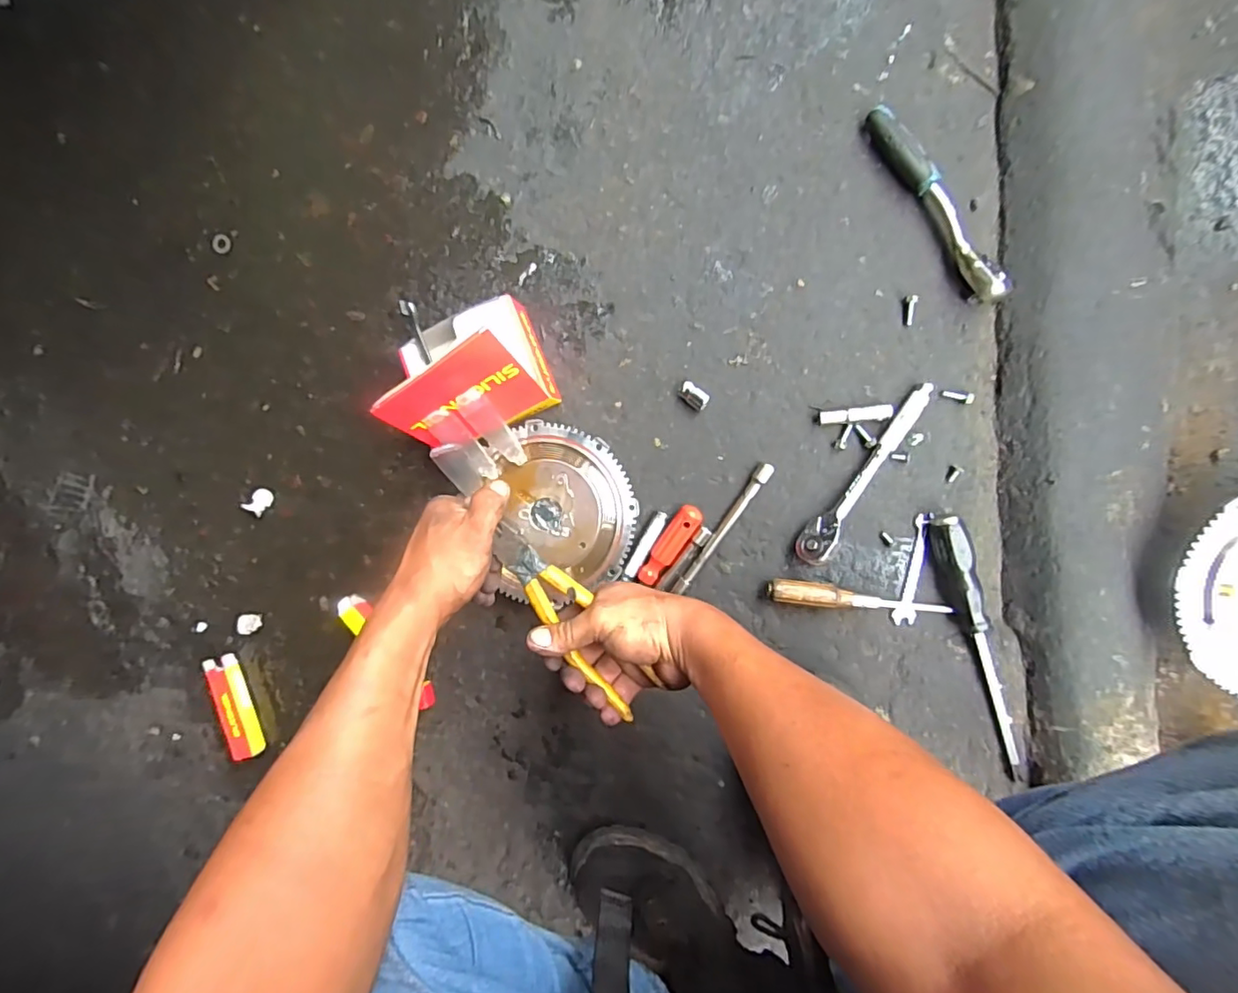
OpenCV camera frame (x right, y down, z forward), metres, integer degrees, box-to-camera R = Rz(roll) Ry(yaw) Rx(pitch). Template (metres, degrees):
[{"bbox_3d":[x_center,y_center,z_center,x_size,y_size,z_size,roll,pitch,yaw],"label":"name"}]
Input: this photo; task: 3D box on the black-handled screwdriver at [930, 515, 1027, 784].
[{"bbox_3d":[0.342,0.144,0.532,0.024,0.031,0.258,-17,91,9],"label":"black-handled screwdriver"}]

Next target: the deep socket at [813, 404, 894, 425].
[{"bbox_3d":[0.225,-0.078,0.543,0.068,0.018,0.014,-4,93,8],"label":"deep socket"}]

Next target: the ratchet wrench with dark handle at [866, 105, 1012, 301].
[{"bbox_3d":[0.288,-0.265,0.513,0.025,0.031,0.201,-32,89,9],"label":"ratchet wrench with dark handle"}]

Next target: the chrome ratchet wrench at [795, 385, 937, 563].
[{"bbox_3d":[0.233,-0.022,0.538,0.028,0.029,0.197,32,98,5],"label":"chrome ratchet wrench"}]

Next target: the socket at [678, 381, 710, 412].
[{"bbox_3d":[0.074,-0.100,0.561,0.030,0.020,0.018,38,98,4],"label":"socket"}]

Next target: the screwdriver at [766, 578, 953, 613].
[{"bbox_3d":[0.233,0.101,0.551,0.172,0.024,0.023,8,95,7],"label":"screwdriver"}]

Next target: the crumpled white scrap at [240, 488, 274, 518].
[{"bbox_3d":[-0.409,0.006,0.638,0.021,0.011,0.030,36,98,4],"label":"crumpled white scrap"}]

